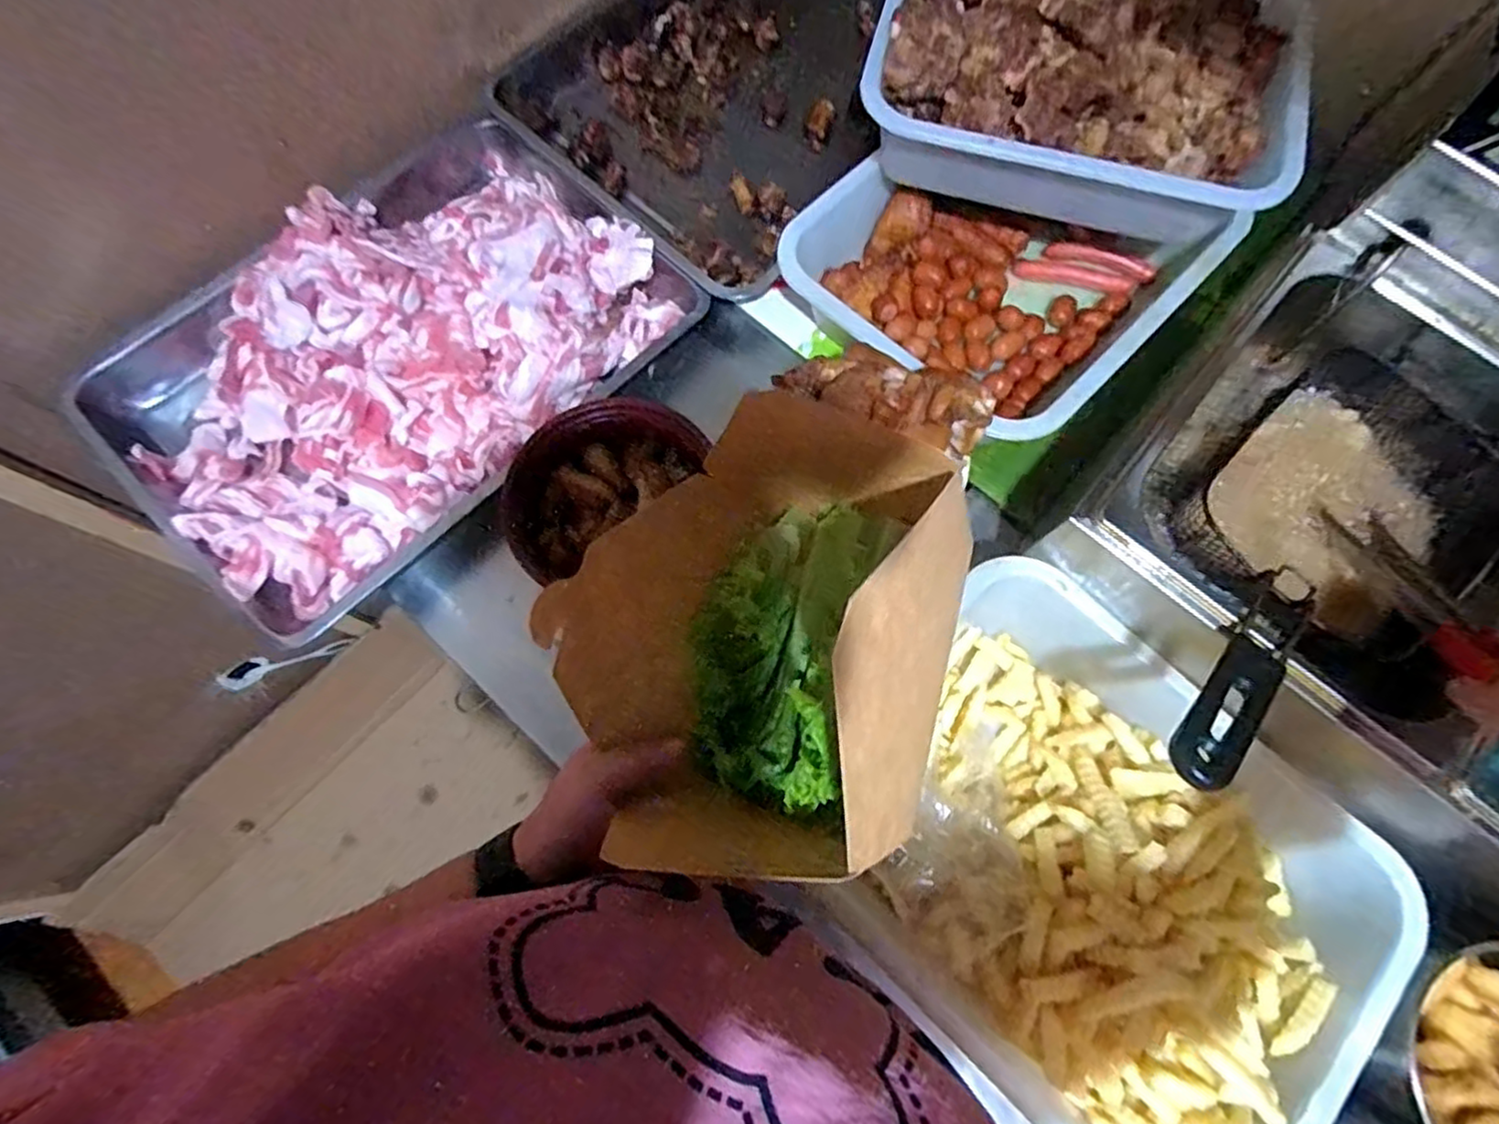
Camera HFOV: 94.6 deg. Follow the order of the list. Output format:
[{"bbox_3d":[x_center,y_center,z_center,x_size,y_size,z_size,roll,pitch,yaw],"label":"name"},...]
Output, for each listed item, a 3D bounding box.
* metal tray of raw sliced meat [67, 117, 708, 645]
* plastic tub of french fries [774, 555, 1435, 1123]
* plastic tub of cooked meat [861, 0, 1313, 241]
[{"bbox_3d":[-0.331,-0.210,0.627,0.357,0.108,0.497,42,76,11],"label":"metal tray of raw sliced meat"},{"bbox_3d":[0.247,0.210,0.497,0.371,0.105,0.321,38,75,10],"label":"plastic tub of french fries"},{"bbox_3d":[0.284,-0.417,0.589,0.346,0.101,0.238,15,73,4],"label":"plastic tub of cooked meat"}]

